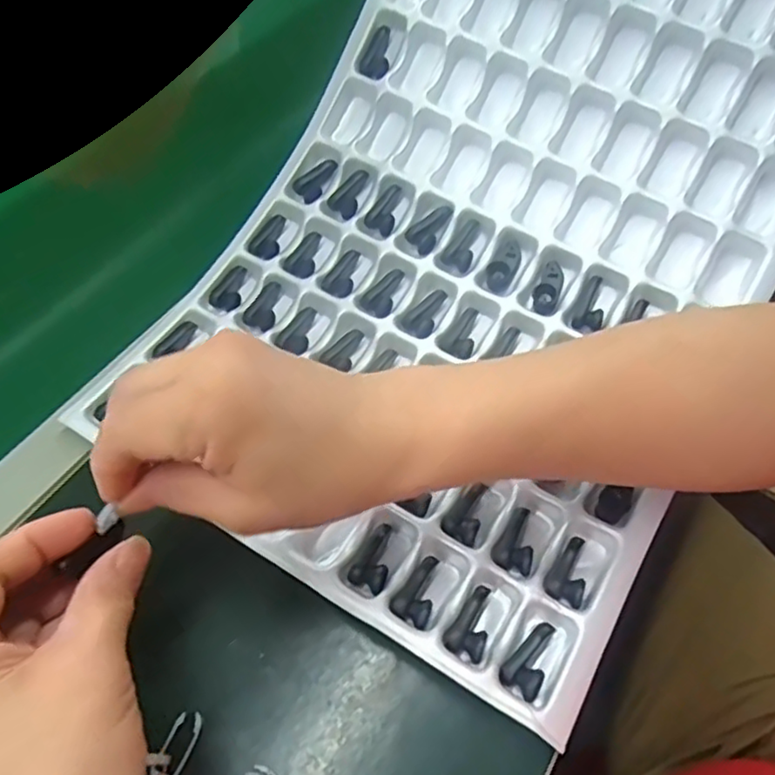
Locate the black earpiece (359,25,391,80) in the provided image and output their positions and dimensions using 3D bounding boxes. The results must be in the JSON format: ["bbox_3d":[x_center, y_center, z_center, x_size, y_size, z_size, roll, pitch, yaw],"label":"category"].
[{"bbox_3d":[-0.007,-0.239,0.457,0.017,0.036,0.011,21,12,13],"label":"black earpiece"}]

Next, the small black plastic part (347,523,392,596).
[{"bbox_3d":[-0.004,0.089,0.333,0.018,0.008,0.035,28,60,19],"label":"small black plastic part"}]

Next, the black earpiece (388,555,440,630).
[{"bbox_3d":[0.018,0.103,0.323,0.020,0.005,0.035,31,61,20],"label":"black earpiece"}]

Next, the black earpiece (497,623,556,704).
[{"bbox_3d":[0.071,0.131,0.305,0.019,0.007,0.035,39,64,24],"label":"black earpiece"}]

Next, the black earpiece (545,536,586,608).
[{"bbox_3d":[0.095,0.094,0.328,0.019,0.008,0.033,25,59,17],"label":"black earpiece"}]

